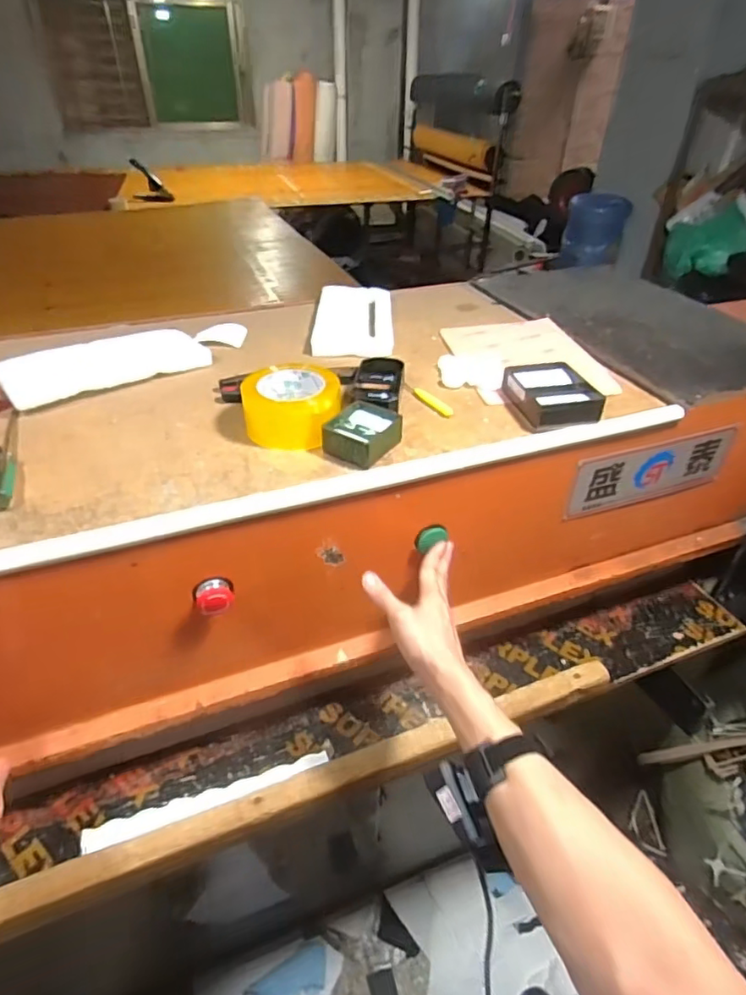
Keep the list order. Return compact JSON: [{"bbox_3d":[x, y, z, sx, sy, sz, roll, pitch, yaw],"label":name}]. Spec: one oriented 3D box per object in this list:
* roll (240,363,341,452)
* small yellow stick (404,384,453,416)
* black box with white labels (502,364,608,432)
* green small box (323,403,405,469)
[{"bbox_3d":[-0.096,-0.111,0.671,0.109,0.063,0.104,1,37,-1],"label":"roll"},{"bbox_3d":[0.071,-0.131,0.744,0.016,0.010,0.099,-20,43,-26],"label":"small yellow stick"},{"bbox_3d":[0.223,-0.133,0.723,0.098,0.035,0.132,-4,38,-7],"label":"black box with white labels"},{"bbox_3d":[-0.013,-0.073,0.648,0.072,0.035,0.083,21,41,23],"label":"green small box"}]

